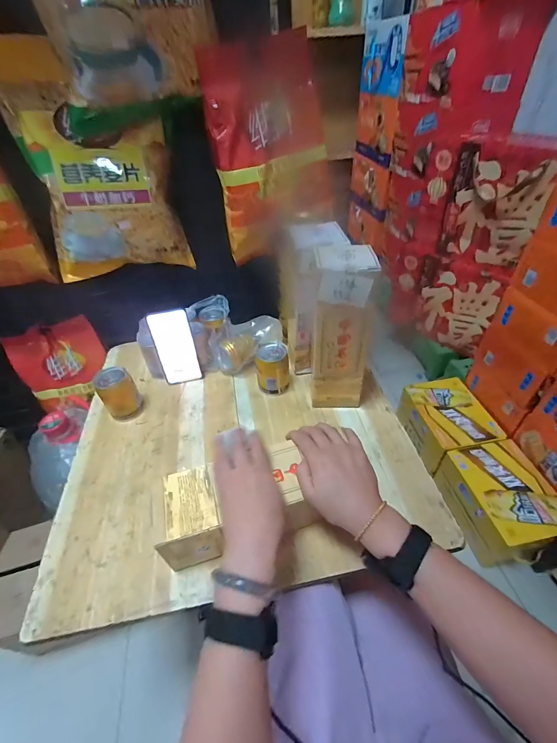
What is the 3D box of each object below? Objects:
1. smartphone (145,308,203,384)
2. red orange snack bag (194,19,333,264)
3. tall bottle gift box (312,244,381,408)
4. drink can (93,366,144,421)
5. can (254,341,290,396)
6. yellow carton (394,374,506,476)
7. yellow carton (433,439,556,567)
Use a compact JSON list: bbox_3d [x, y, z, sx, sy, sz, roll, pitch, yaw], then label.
[{"bbox_3d":[-0.207,-0.045,0.673,0.076,0.163,0.013,-12,30,-9],"label":"smartphone"},{"bbox_3d":[-0.007,-0.423,0.661,0.242,0.334,0.068,-20,45,-16],"label":"red orange snack bag"},{"bbox_3d":[0.106,-0.061,0.567,0.092,0.273,0.081,2,43,6],"label":"tall bottle gift box"},{"bbox_3d":[-0.300,0.045,0.630,0.059,0.093,0.062,-26,47,-22],"label":"drink can"},{"bbox_3d":[-0.012,-0.005,0.663,0.063,0.094,0.066,-2,43,2],"label":"can"},{"bbox_3d":[0.571,0.168,1.145,0.228,0.128,0.291,-12,44,-8],"label":"yellow carton"},{"bbox_3d":[0.628,0.368,0.945,0.210,0.172,0.286,-11,43,-7],"label":"yellow carton"}]

